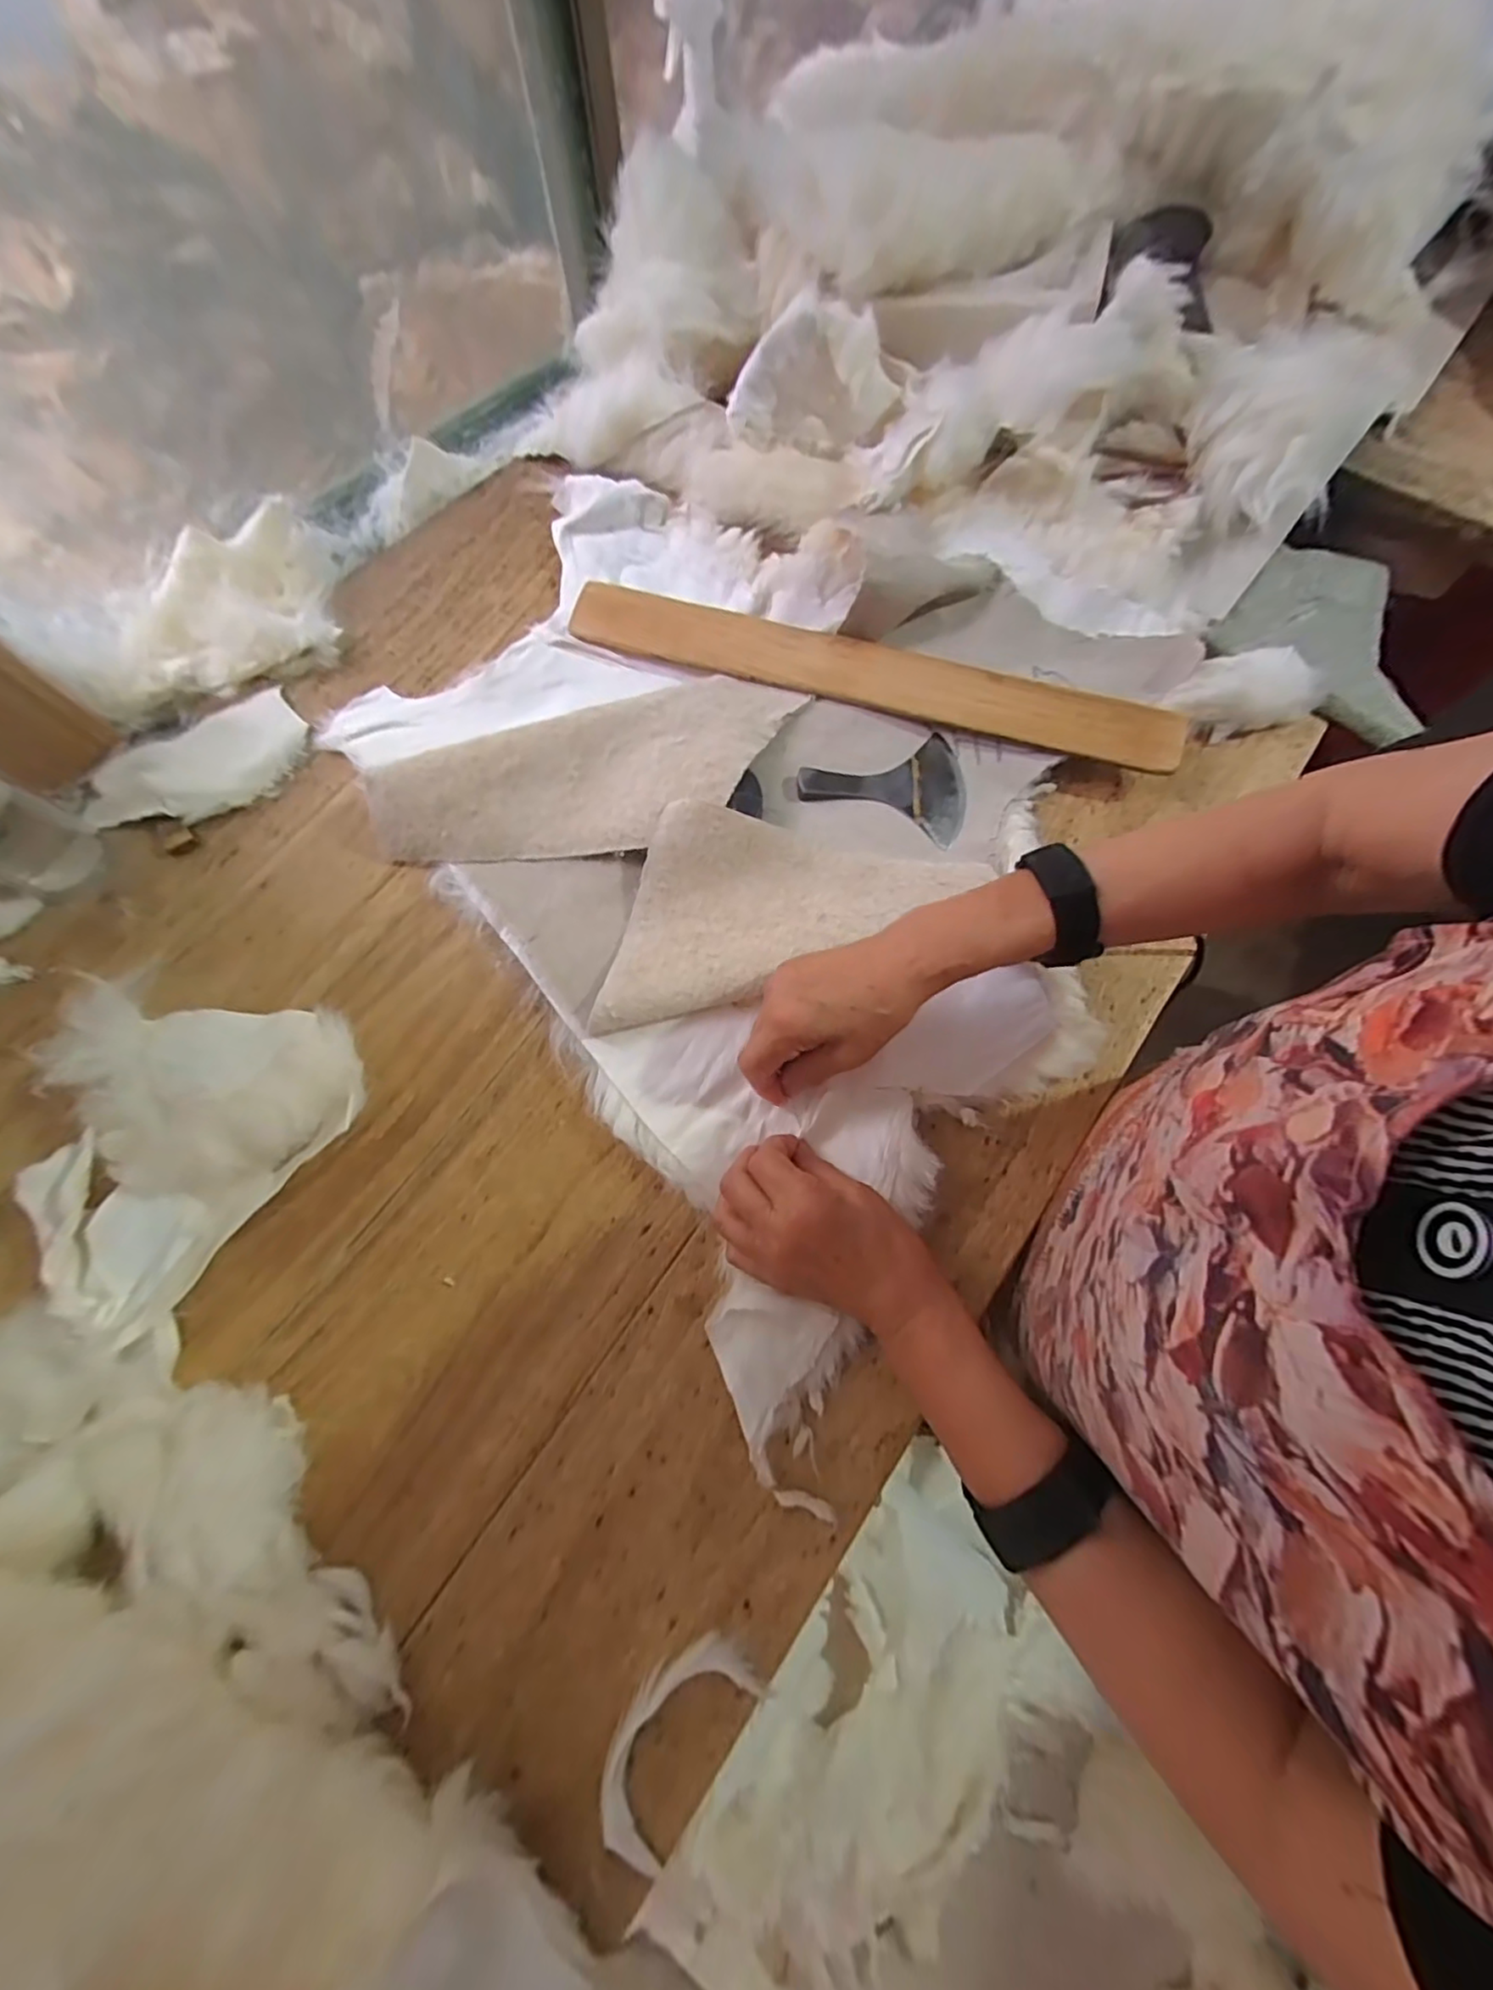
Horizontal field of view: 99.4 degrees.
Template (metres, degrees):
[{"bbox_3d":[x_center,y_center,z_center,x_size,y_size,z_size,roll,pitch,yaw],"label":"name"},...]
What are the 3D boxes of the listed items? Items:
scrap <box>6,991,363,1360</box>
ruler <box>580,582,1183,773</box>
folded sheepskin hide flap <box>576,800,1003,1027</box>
[{"bbox_3d":[-0.363,0.071,0.406,0.185,0.042,0.195,35,75,13],"label":"scrap"},{"bbox_3d":[0.096,-0.264,0.517,0.496,0.008,0.054,16,89,6],"label":"ruler"},{"bbox_3d":[0.018,-0.080,0.454,0.279,0.027,0.144,-18,71,-5],"label":"folded sheepskin hide flap"}]

